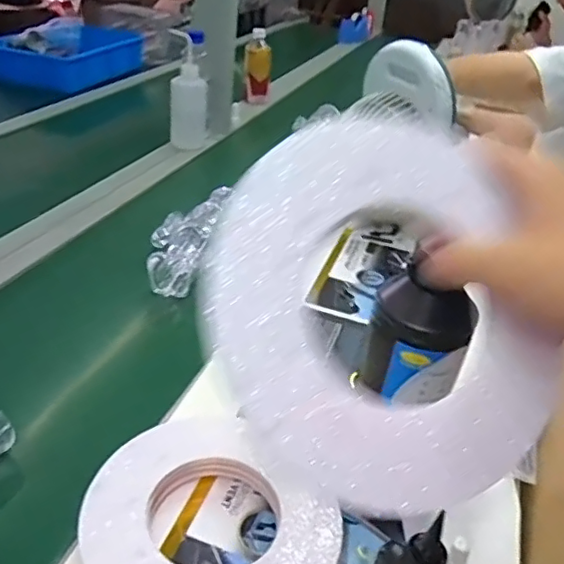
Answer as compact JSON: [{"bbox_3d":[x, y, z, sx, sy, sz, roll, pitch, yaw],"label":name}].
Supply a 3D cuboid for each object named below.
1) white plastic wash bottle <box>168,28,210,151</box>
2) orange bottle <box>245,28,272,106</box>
[{"bbox_3d":[-0.186,-0.378,1.181,0.082,0.222,0.072,1,33,-9],"label":"white plastic wash bottle"},{"bbox_3d":[-0.063,-0.564,1.530,0.072,0.171,0.052,4,32,-5],"label":"orange bottle"}]

